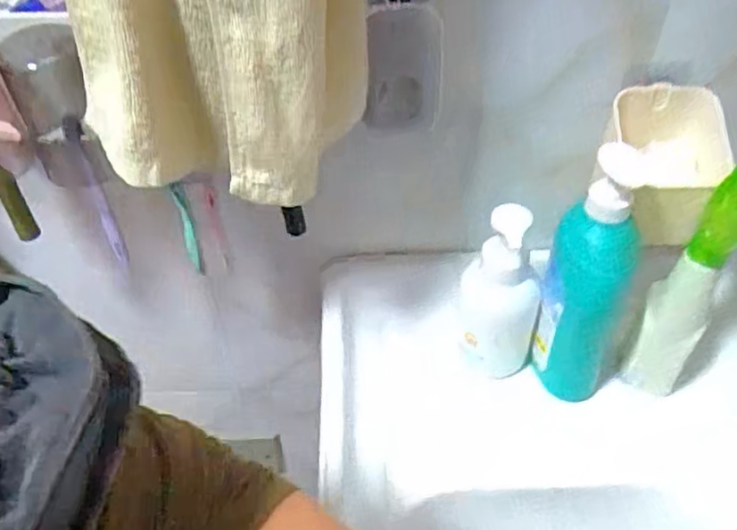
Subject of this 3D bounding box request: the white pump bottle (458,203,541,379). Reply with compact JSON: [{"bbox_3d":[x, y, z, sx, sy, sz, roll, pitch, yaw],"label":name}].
[{"bbox_3d":[0.127,0.034,0.618,0.071,0.188,0.052,28,49,28],"label":"white pump bottle"}]

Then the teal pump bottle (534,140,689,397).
[{"bbox_3d":[0.206,0.014,0.594,0.076,0.266,0.061,16,44,18],"label":"teal pump bottle"}]

